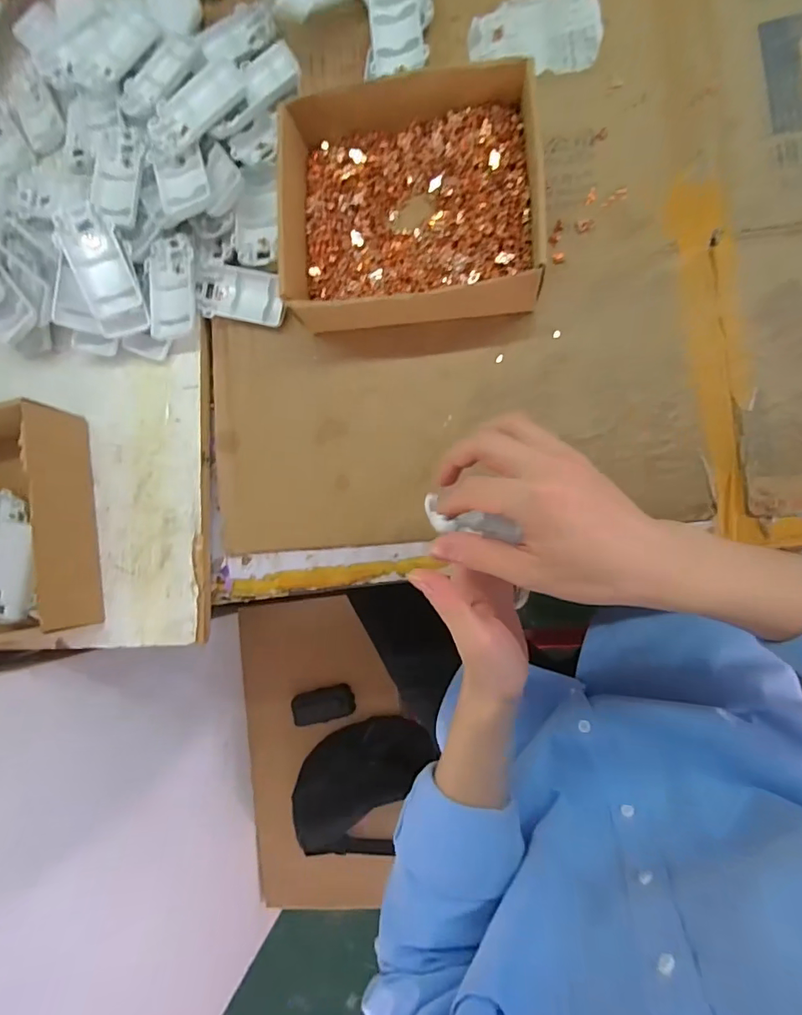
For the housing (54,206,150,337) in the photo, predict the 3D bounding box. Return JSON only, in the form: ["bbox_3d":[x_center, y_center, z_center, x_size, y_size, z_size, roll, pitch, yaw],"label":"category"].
[{"bbox_3d":[-0.278,-0.221,0.456,0.047,0.026,0.114,-23,96,-12],"label":"housing"}]

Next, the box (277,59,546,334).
[{"bbox_3d":[0.010,-0.263,0.424,0.212,0.066,0.205,-3,85,10],"label":"box"}]

